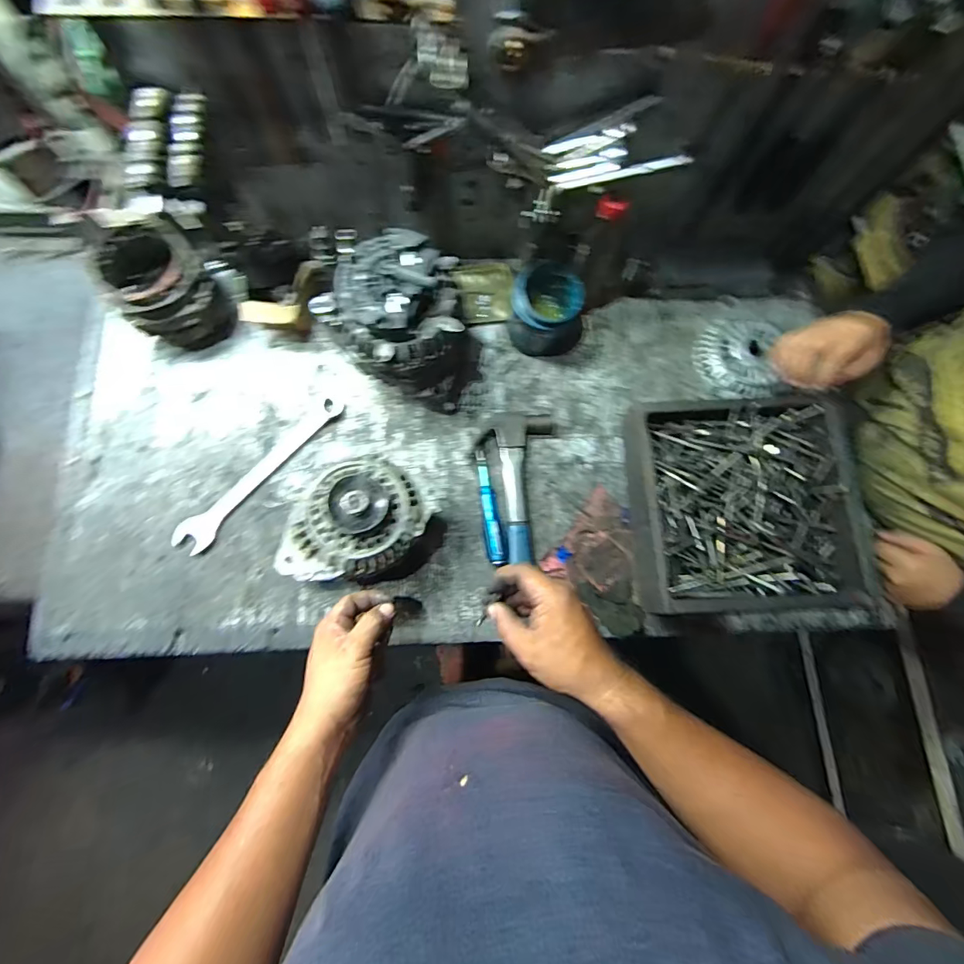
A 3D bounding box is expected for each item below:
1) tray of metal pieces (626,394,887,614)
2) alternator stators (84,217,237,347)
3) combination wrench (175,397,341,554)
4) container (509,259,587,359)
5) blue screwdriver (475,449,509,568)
[{"bbox_3d":[0.319,0.033,0.585,0.266,0.091,0.266,-1,76,-3],"label":"tray of metal pieces"},{"bbox_3d":[-0.435,-0.261,0.639,0.134,0.145,0.129,0,76,-1],"label":"alternator stators"},{"bbox_3d":[-0.302,-0.013,0.636,0.046,0.016,0.283,44,78,8],"label":"combination wrench"},{"bbox_3d":[0.093,-0.239,0.655,0.092,0.109,0.096,1,76,-3],"label":"container"},{"bbox_3d":[0.009,0.034,0.622,0.026,0.032,0.160,-10,77,-5],"label":"blue screwdriver"}]

